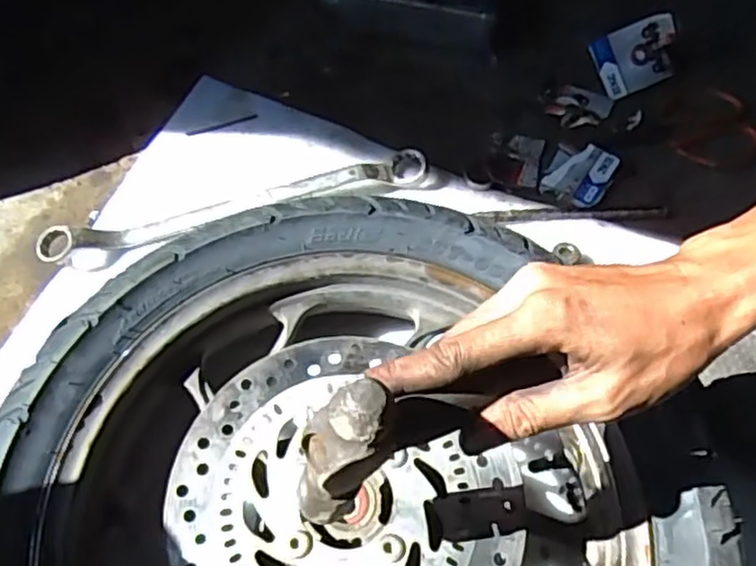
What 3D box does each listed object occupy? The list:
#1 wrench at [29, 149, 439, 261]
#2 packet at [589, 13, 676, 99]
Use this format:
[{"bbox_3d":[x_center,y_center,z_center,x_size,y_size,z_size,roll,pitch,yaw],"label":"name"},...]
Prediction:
[{"bbox_3d":[-0.128,-0.075,0.646,0.360,0.027,0.033,-15,61,-10],"label":"wrench"},{"bbox_3d":[0.277,-0.243,0.741,0.081,0.067,0.020,-20,19,8],"label":"packet"}]

